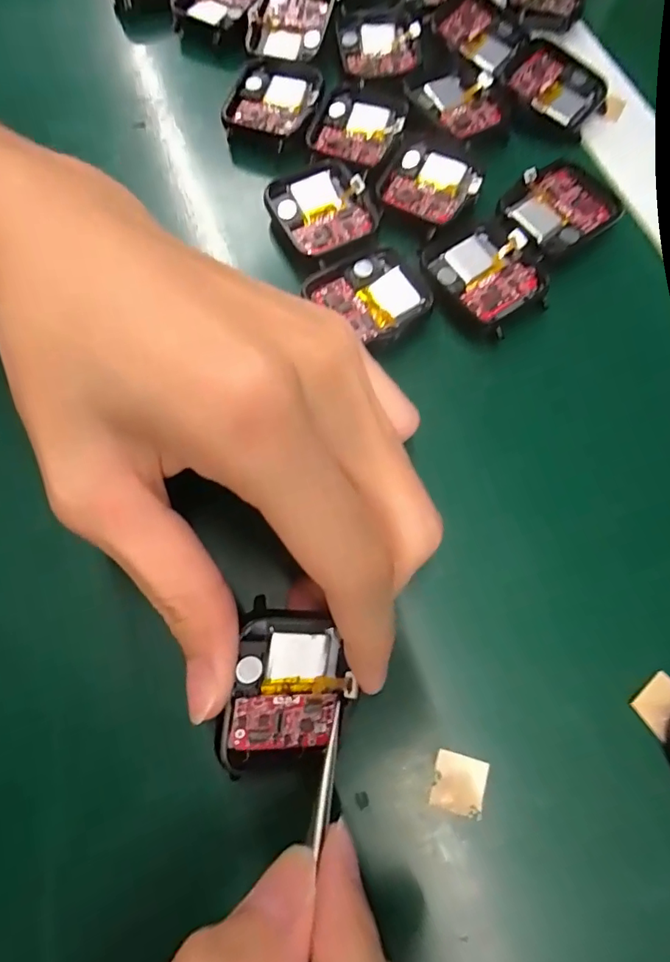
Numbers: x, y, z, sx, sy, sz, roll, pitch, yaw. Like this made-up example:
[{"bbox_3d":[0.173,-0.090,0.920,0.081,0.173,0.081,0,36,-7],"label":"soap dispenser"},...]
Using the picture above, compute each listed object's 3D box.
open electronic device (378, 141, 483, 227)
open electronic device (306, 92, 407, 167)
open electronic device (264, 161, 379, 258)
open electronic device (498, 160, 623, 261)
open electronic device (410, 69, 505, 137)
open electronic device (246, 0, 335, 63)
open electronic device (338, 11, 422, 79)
[{"bbox_3d":[0.039,-0.122,0.197,0.036,0.005,0.037,29,73,8],"label":"open electronic device"},{"bbox_3d":[0.009,-0.149,0.207,0.036,0.007,0.040,17,72,4],"label":"open electronic device"},{"bbox_3d":[-0.004,-0.109,0.195,0.040,0.008,0.039,-21,74,-8],"label":"open electronic device"},{"bbox_3d":[0.090,-0.110,0.195,0.045,0.005,0.037,-30,75,-11],"label":"open electronic device"},{"bbox_3d":[0.056,-0.167,0.213,0.034,0.005,0.037,-37,76,-12],"label":"open electronic device"},{"bbox_3d":[-0.021,-0.213,0.224,0.036,0.006,0.040,10,72,2],"label":"open electronic device"},{"bbox_3d":[0.021,-0.200,0.222,0.036,0.005,0.040,-4,72,-3],"label":"open electronic device"}]

